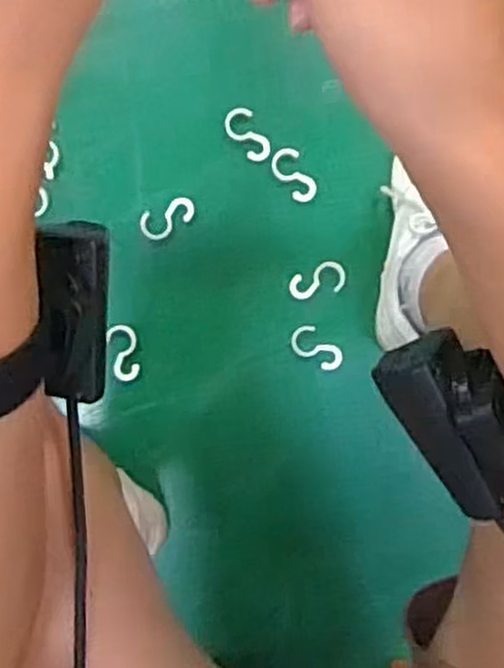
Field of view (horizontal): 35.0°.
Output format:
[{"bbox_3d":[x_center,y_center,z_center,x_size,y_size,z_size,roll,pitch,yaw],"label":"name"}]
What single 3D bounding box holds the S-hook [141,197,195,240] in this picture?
[{"bbox_3d":[-0.088,-0.122,0.833,0.058,0.008,0.032,-33,93,2],"label":"S-hook"}]

